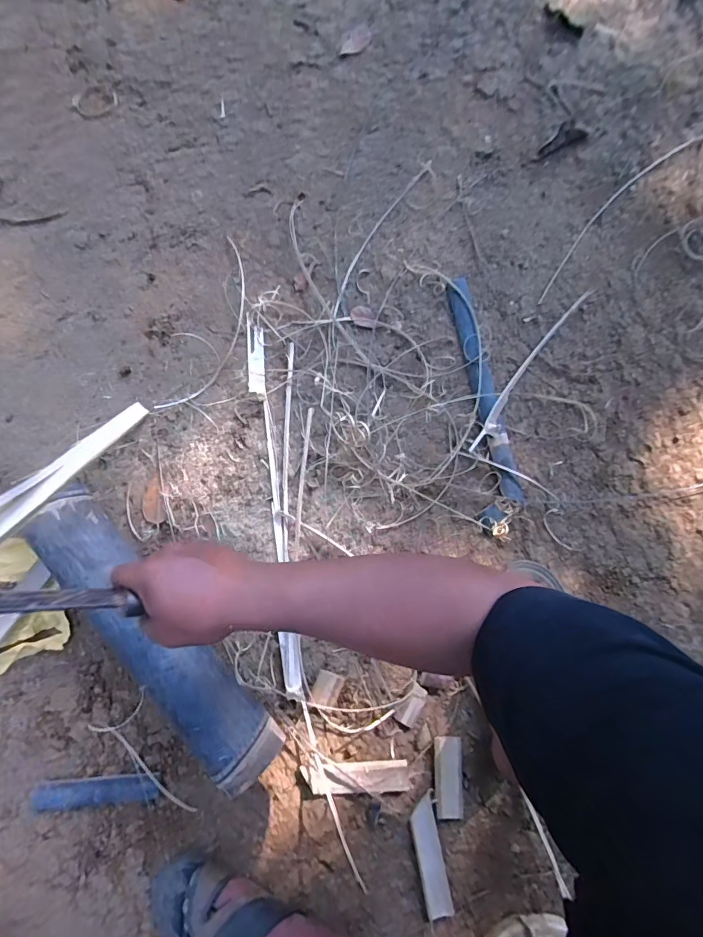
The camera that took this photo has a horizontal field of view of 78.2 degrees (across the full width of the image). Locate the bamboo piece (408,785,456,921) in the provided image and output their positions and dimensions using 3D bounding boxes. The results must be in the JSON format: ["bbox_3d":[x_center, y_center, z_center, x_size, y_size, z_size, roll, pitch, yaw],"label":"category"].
[{"bbox_3d":[0.106,0.517,0.579,0.036,0.006,0.140,-9,79,-2],"label":"bamboo piece"}]

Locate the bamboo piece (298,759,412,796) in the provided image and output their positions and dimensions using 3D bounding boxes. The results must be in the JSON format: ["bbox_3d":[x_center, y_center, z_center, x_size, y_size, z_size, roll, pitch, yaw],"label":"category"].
[{"bbox_3d":[0.006,0.423,0.592,0.144,0.020,0.037,-1,79,-1],"label":"bamboo piece"}]

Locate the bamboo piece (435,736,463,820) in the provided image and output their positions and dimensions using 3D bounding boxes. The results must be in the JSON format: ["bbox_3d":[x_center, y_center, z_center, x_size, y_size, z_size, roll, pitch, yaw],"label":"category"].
[{"bbox_3d":[0.136,0.428,0.599,0.034,0.004,0.101,1,79,0],"label":"bamboo piece"}]

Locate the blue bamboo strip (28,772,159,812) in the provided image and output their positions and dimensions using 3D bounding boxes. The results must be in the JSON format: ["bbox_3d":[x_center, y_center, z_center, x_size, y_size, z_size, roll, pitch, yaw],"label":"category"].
[{"bbox_3d":[-0.342,0.435,0.582,0.165,0.012,0.037,-3,79,-1],"label":"blue bamboo strip"}]

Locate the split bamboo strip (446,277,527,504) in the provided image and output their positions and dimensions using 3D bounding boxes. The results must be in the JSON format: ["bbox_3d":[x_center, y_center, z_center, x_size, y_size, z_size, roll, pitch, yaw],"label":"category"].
[{"bbox_3d":[0.213,-0.132,0.694,0.040,0.020,0.375,-11,79,-3],"label":"split bamboo strip"}]

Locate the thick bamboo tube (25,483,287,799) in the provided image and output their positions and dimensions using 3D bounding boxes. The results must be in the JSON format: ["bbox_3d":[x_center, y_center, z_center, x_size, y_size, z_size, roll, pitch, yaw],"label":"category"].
[{"bbox_3d":[-0.267,0.212,0.574,0.098,0.084,0.455,-43,87,-8],"label":"thick bamboo tube"}]

